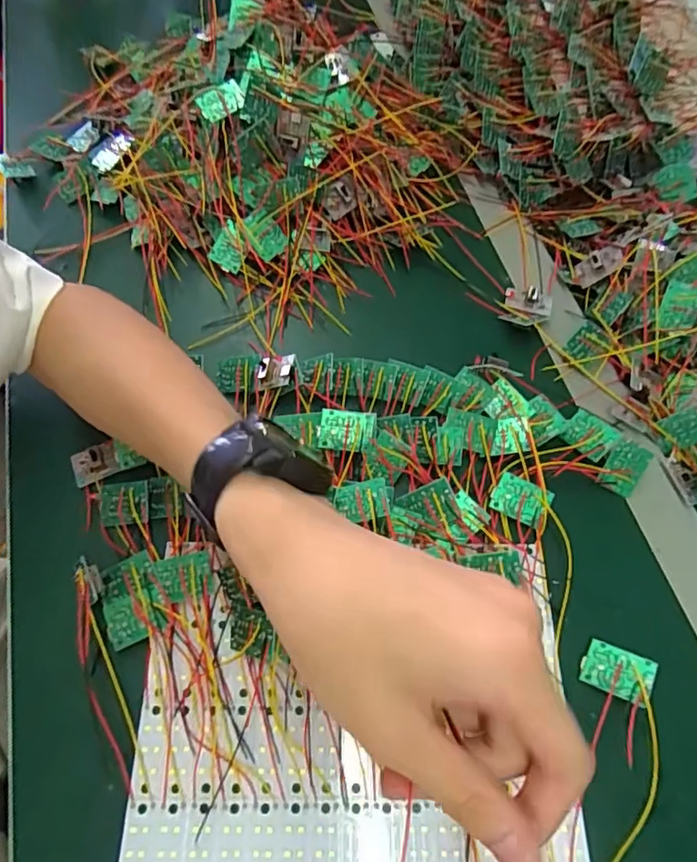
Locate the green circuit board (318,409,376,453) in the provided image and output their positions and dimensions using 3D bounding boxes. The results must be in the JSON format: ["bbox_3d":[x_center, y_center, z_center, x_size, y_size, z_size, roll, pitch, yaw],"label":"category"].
[{"bbox_3d":[-0.001,0.000,0.359,0.035,0.004,0.027,8,97,-6],"label":"green circuit board"}]

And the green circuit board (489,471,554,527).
[{"bbox_3d":[0.112,0.044,0.354,0.035,0.007,0.025,27,65,10],"label":"green circuit board"}]

